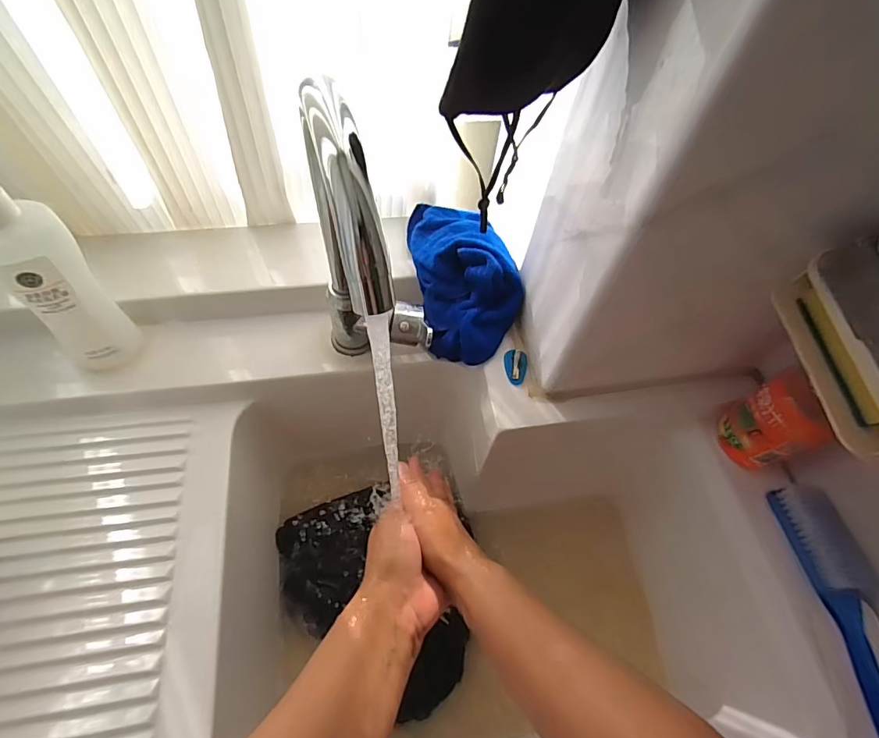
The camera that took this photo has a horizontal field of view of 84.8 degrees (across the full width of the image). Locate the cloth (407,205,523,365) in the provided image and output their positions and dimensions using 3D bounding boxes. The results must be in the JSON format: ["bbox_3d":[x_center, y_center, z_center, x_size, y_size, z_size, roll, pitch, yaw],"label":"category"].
[{"bbox_3d":[0.024,-0.102,0.509,0.094,0.090,0.200,-10,61,-10],"label":"cloth"}]

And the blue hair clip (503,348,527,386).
[{"bbox_3d":[0.076,-0.002,0.474,0.022,0.007,0.037,-1,60,-5],"label":"blue hair clip"}]

